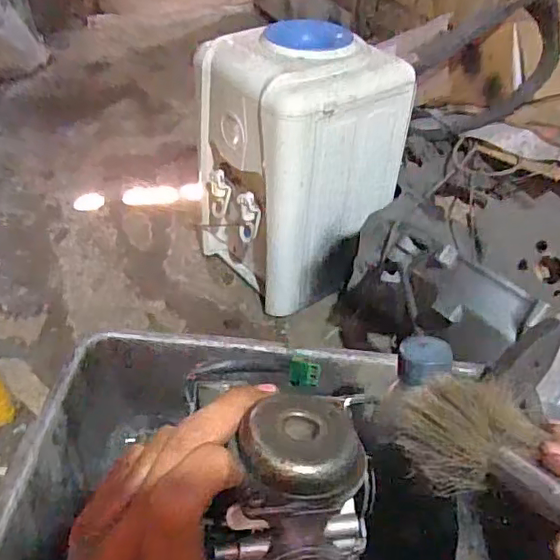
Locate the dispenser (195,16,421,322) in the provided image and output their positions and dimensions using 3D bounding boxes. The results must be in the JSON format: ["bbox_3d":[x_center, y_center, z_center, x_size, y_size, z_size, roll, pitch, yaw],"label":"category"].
[{"bbox_3d":[0.030,-0.217,1.158,0.277,0.512,0.301,-28,51,-33],"label":"dispenser"}]

